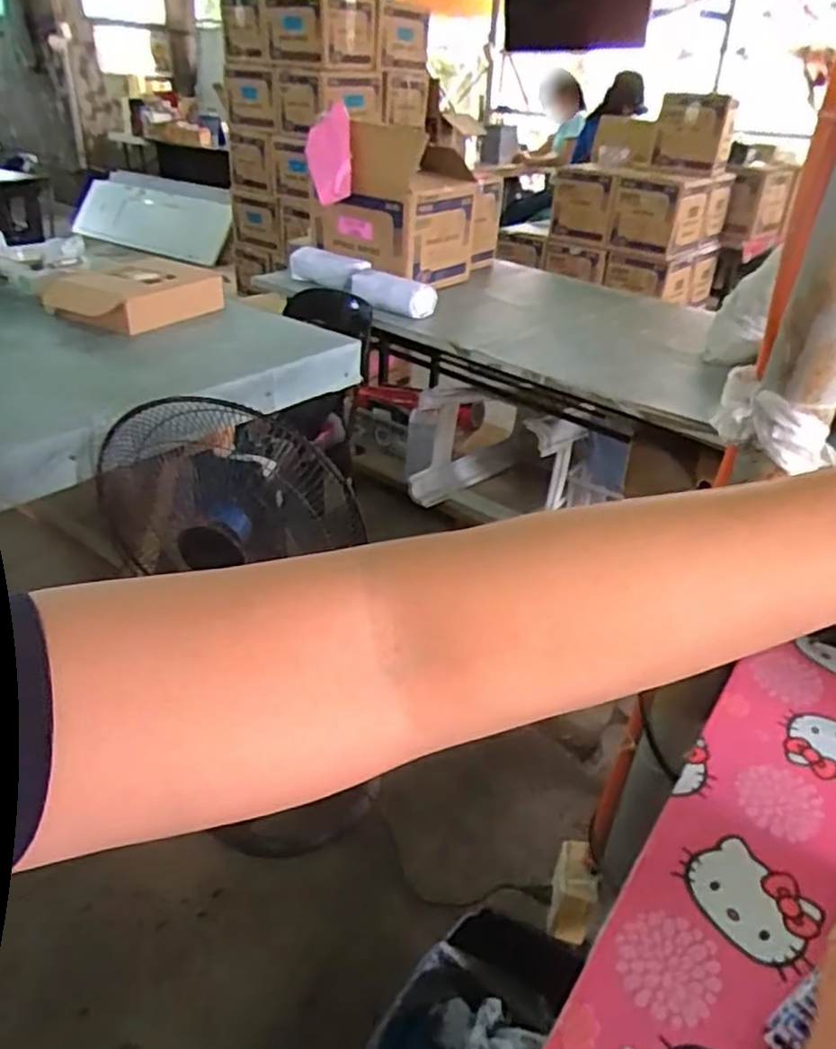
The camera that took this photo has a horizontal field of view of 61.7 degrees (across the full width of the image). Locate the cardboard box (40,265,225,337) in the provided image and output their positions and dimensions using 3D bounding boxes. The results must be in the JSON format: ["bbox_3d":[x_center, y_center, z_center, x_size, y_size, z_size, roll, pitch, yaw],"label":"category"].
[{"bbox_3d":[-0.595,-0.490,1.485,0.230,0.085,0.303,19,36,24],"label":"cardboard box"}]

